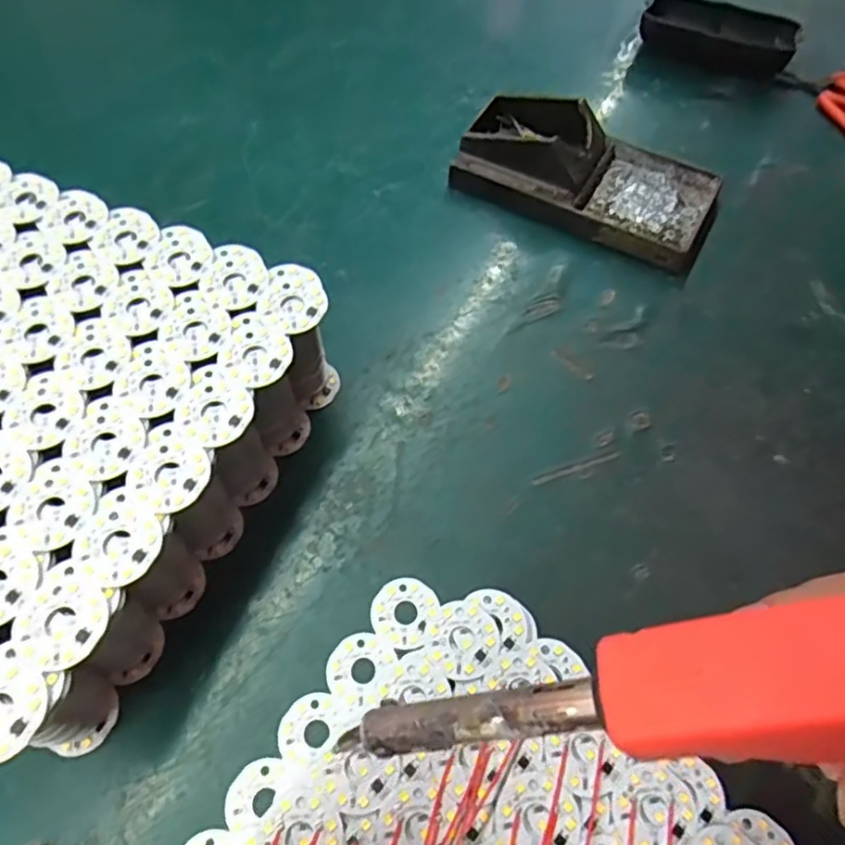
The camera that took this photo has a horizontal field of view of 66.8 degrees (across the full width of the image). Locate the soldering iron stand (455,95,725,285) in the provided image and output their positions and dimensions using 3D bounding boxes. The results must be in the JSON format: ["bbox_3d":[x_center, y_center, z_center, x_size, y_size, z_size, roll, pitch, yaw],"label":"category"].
[{"bbox_3d":[0.106,-0.160,0.402,0.159,0.041,0.084,26,64,13],"label":"soldering iron stand"}]

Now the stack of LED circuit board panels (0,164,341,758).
[{"bbox_3d":[-0.179,0.002,0.298,0.211,0.073,0.212,21,63,11],"label":"stack of LED circuit board panels"}]

